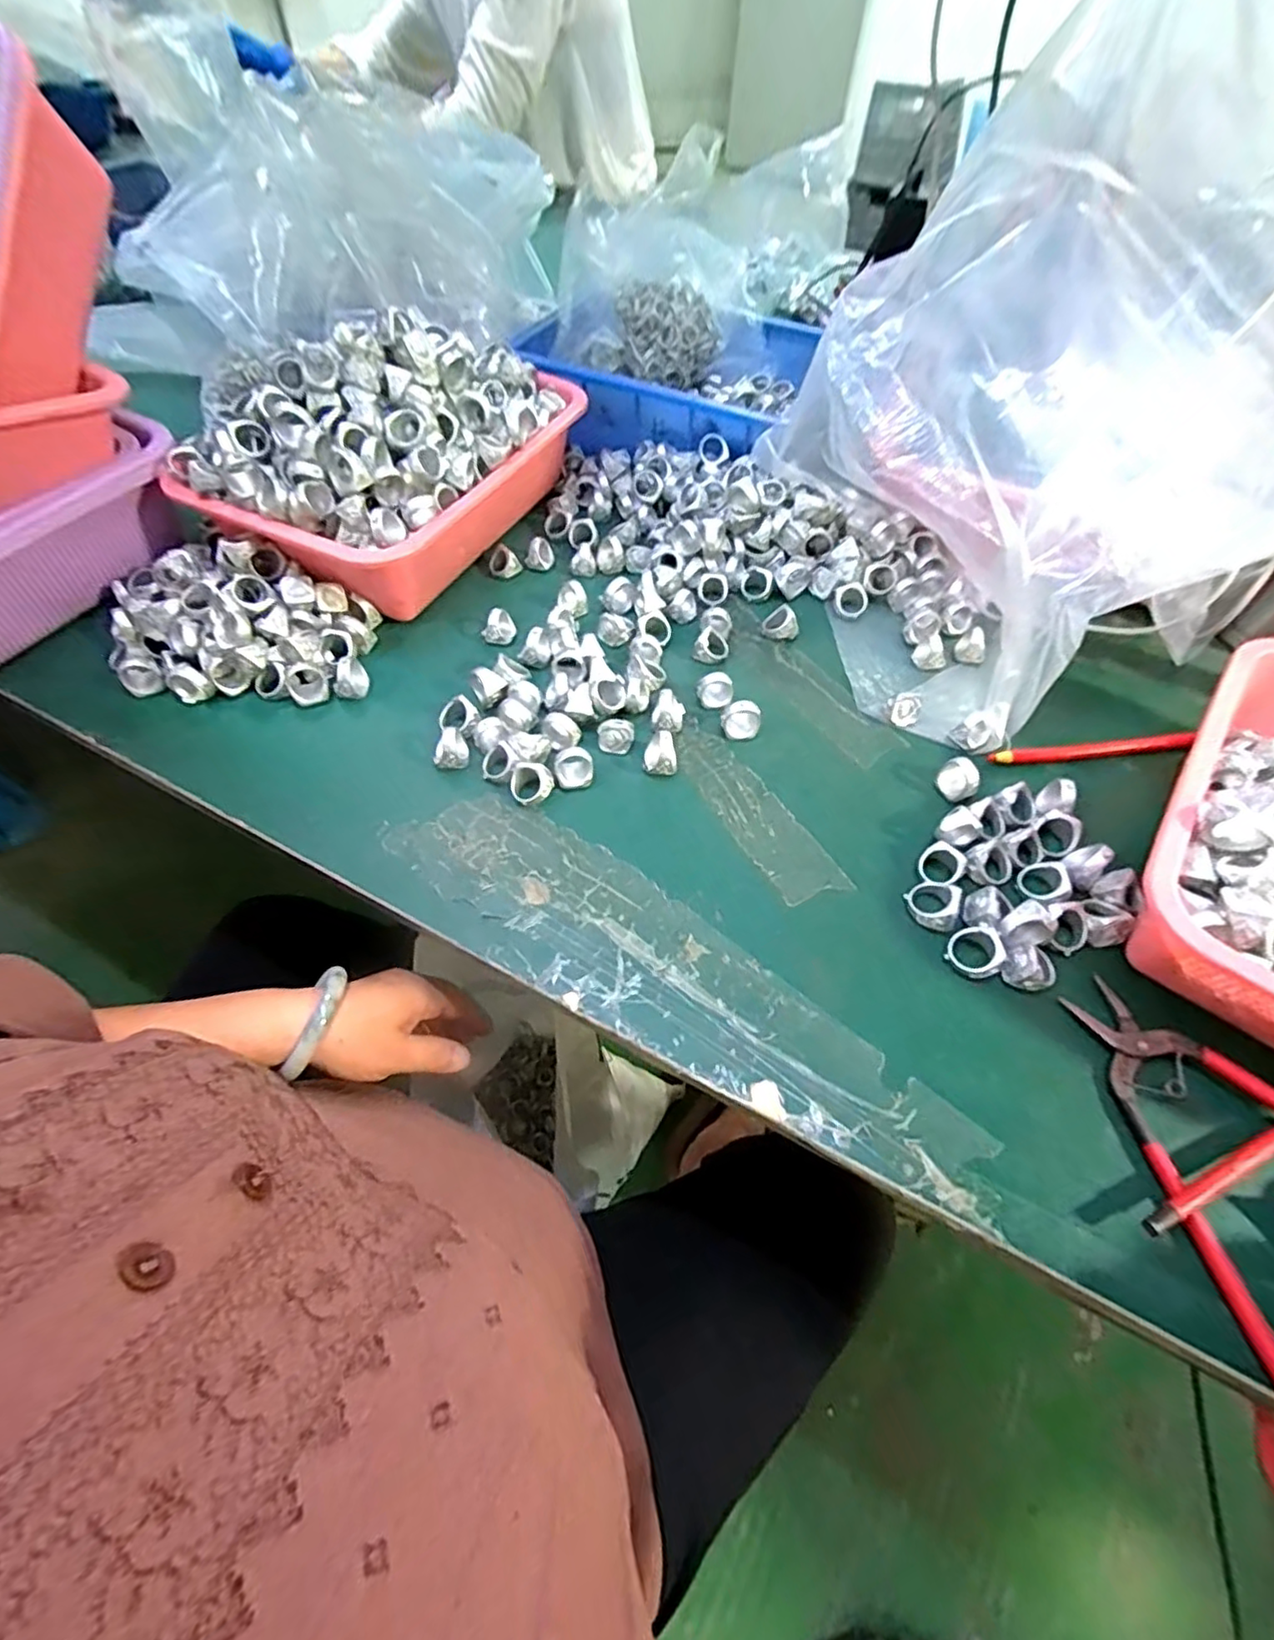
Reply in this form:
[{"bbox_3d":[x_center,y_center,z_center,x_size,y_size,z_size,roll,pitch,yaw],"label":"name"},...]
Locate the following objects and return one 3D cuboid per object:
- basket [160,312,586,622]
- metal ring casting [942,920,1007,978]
[{"bbox_3d":[-0.192,-0.305,0.513,0.203,0.133,0.286,25,59,13],"label":"basket"},{"bbox_3d":[0.190,0.073,0.357,0.030,0.015,0.029,-48,49,11],"label":"metal ring casting"}]

